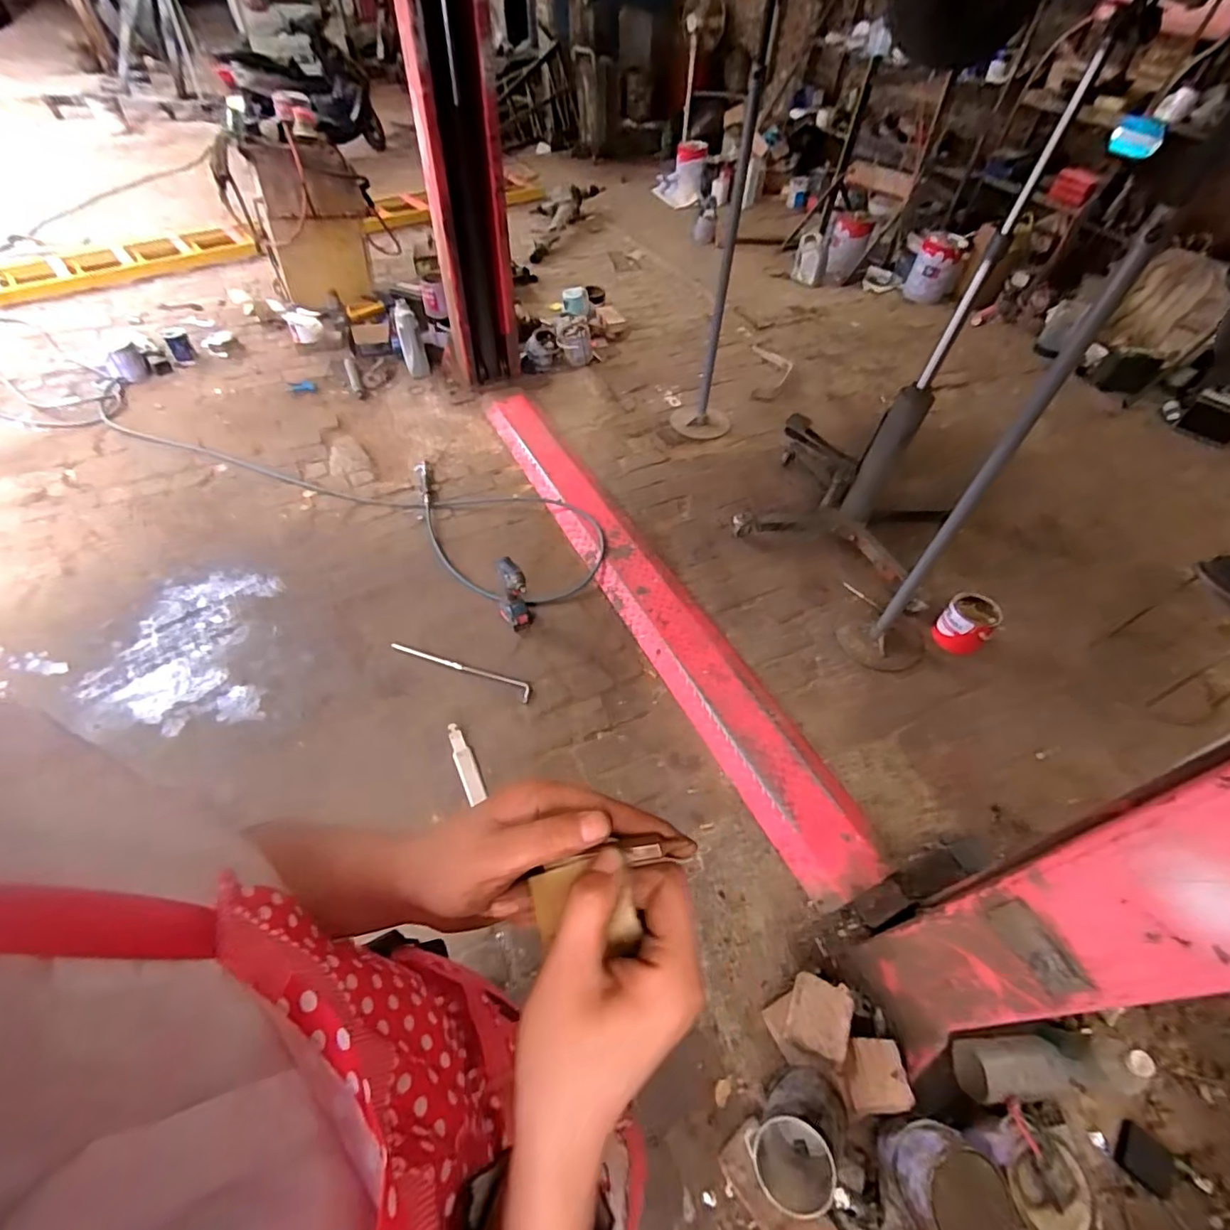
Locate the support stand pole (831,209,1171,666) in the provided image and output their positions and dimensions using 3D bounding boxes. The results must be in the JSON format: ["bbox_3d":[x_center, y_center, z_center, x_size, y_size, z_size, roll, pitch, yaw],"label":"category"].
[{"bbox_3d":[0.943,-0.287,1.480,0.248,1.147,0.298,36,58,25],"label":"support stand pole"}]

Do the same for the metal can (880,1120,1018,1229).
[{"bbox_3d":[0.576,1.001,0.984,0.130,0.199,0.143,1,50,-1],"label":"metal can"}]

